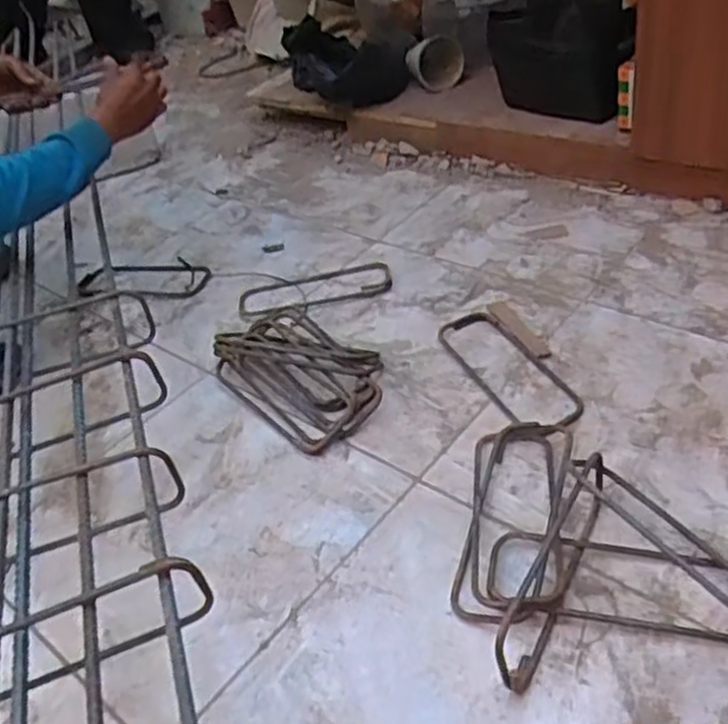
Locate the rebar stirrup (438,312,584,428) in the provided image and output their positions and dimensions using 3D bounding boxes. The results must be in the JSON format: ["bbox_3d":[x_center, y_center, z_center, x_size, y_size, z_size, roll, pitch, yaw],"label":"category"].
[{"bbox_3d":[0.192,0.008,1.038,0.101,0.015,0.265,-18,38,-14],"label":"rebar stirrup"}]

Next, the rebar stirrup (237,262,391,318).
[{"bbox_3d":[-0.079,-0.115,1.250,0.249,0.009,0.106,-11,34,-4],"label":"rebar stirrup"}]

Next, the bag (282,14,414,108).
[{"bbox_3d":[-0.039,-0.599,1.530,0.266,0.153,0.078,-2,41,14],"label":"bag"}]

